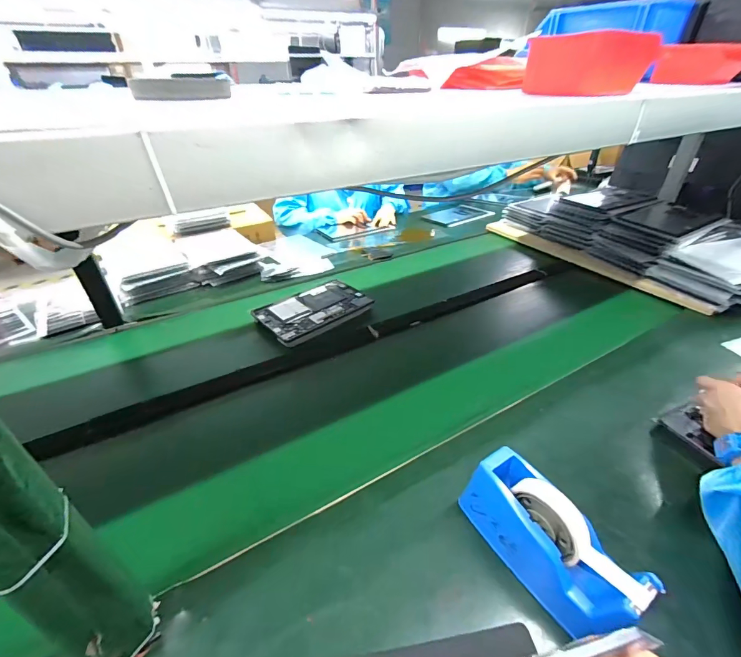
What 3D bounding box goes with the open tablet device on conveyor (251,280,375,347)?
[{"bbox_3d":[-0.136,-0.047,0.898,0.173,0.017,0.255,30,45,34],"label":"open tablet device on conveyor"}]

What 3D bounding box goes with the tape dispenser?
[{"bbox_3d":[0.200,0.237,0.422,0.082,0.096,0.195,-20,39,-23],"label":"tape dispenser"}]

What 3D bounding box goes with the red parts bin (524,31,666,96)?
[{"bbox_3d":[0.303,-0.367,0.518,0.144,0.066,0.097,-15,37,-17],"label":"red parts bin"}]

